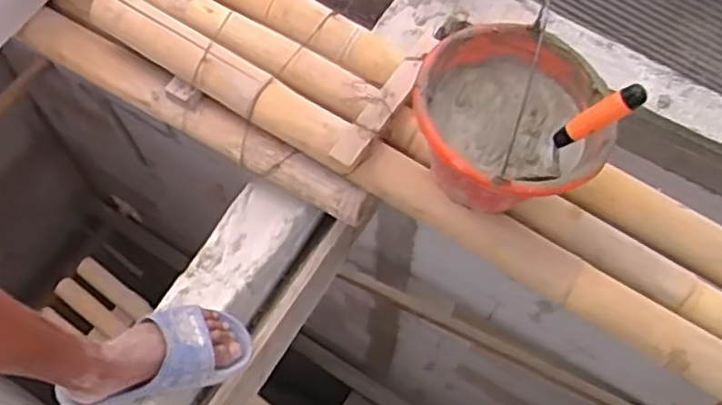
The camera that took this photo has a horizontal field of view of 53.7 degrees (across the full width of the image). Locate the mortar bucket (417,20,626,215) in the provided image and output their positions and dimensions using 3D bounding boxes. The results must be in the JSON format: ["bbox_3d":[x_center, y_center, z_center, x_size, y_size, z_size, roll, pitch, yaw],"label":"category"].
[{"bbox_3d":[0.187,-0.095,0.921,0.239,0.144,0.224,1,63,-1],"label":"mortar bucket"}]

